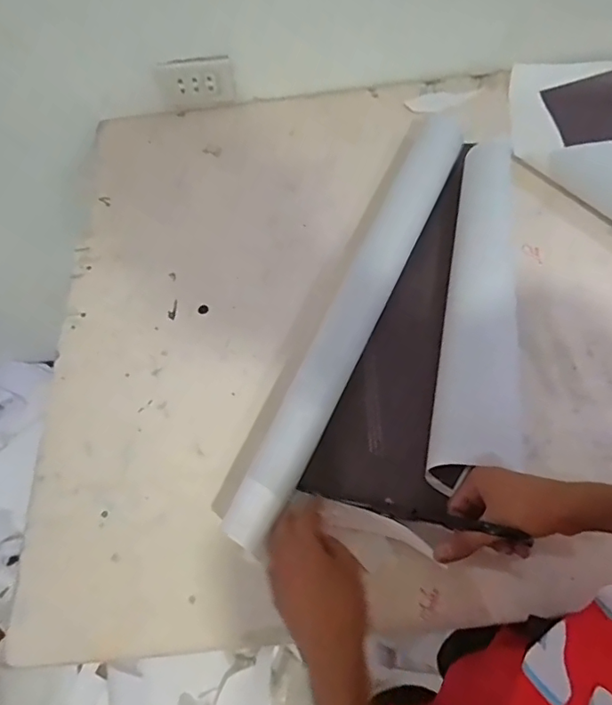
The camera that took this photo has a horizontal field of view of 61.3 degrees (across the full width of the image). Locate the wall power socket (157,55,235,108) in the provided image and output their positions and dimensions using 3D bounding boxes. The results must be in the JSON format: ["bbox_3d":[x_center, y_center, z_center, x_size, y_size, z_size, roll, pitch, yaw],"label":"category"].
[{"bbox_3d":[-0.173,-0.430,0.823,0.115,0.082,0.015,-6,61,2],"label":"wall power socket"}]

